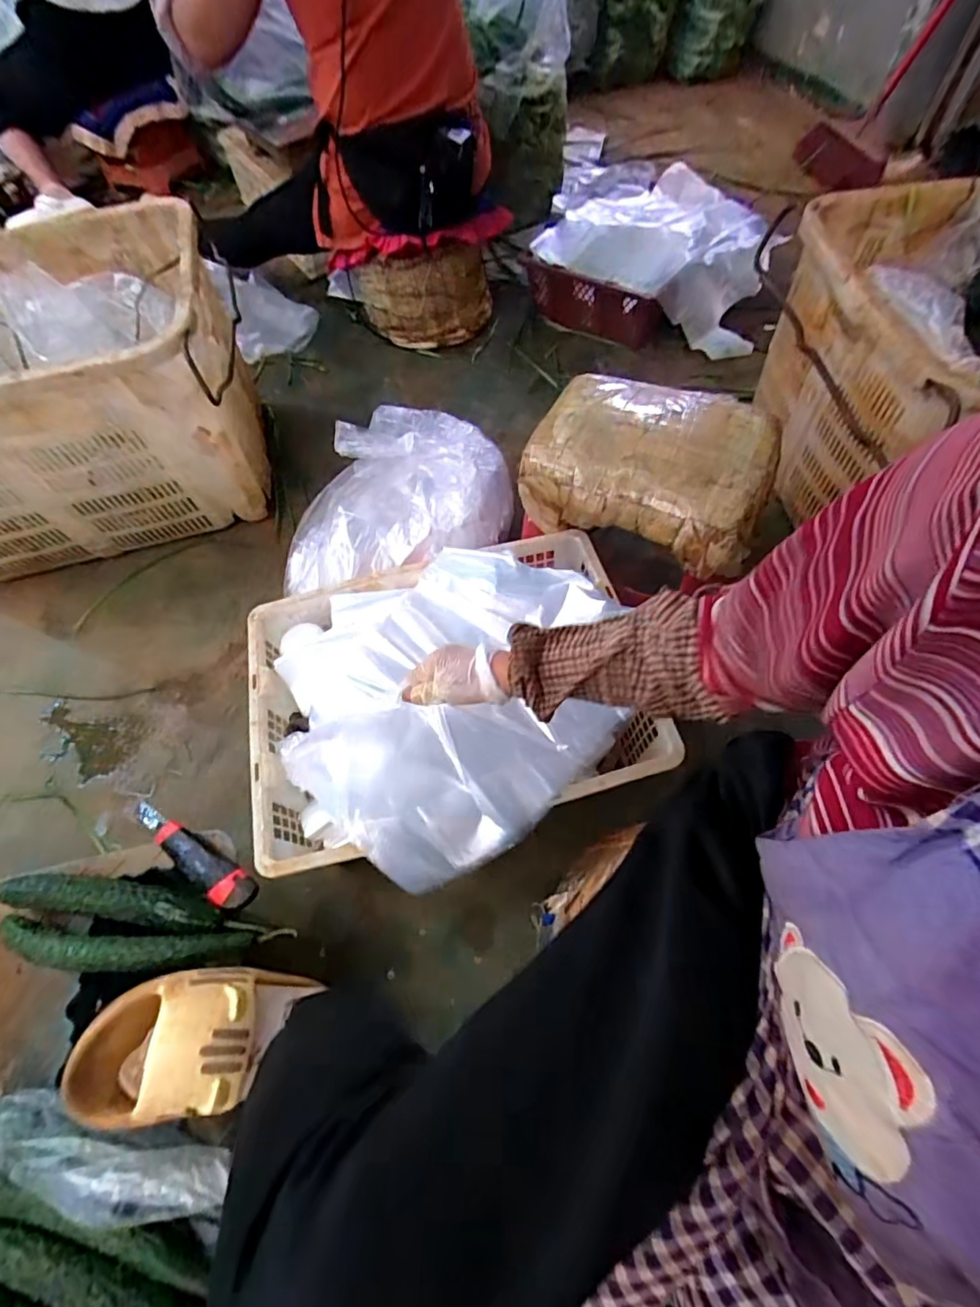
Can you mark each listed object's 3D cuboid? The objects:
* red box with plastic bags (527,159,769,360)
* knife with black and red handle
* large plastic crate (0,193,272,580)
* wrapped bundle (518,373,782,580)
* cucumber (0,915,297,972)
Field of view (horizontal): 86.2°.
[{"bbox_3d":[0.392,-0.912,1.221,0.515,0.215,0.450,26,66,16],"label":"red box with plastic bags"},{"bbox_3d":[-0.339,0.226,0.590,0.191,0.018,0.037,26,66,16],"label":"knife with black and red handle"},{"bbox_3d":[-0.770,-0.426,0.935,0.651,0.364,0.466,-15,62,-5],"label":"large plastic crate"},{"bbox_3d":[0.213,-0.253,0.706,0.304,0.092,0.246,24,66,16],"label":"wrapped bundle"},{"bbox_3d":[-0.376,0.306,0.543,0.283,0.035,0.048,1,62,4],"label":"cucumber"}]

